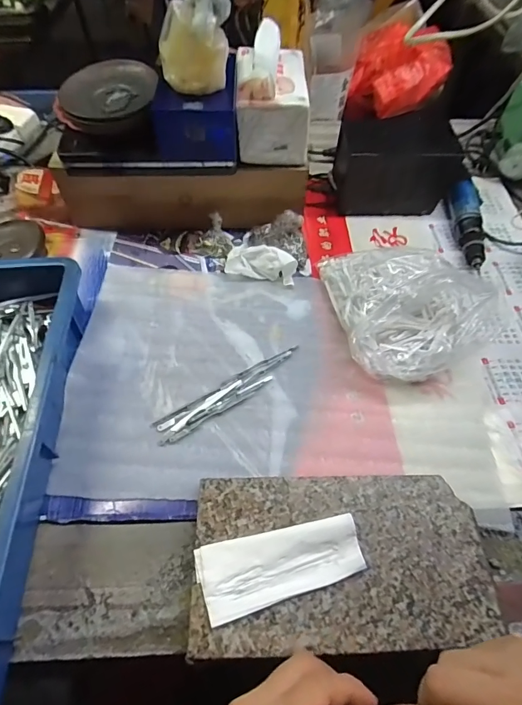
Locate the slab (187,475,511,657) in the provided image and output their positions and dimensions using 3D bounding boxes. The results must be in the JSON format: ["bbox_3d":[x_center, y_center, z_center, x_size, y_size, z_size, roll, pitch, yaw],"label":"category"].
[{"bbox_3d":[0.067,0.177,0.348,0.240,0.029,0.130,-1,54,-2],"label":"slab"}]

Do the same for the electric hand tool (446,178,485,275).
[{"bbox_3d":[0.302,-0.187,0.586,0.037,0.043,0.151,6,54,3],"label":"electric hand tool"}]

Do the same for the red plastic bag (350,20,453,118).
[{"bbox_3d":[0.264,-0.545,0.773,0.145,0.107,0.147,-29,62,-18],"label":"red plastic bag"}]

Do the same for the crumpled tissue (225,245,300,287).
[{"bbox_3d":[0.000,-0.121,0.541,0.095,0.042,0.051,5,56,3],"label":"crumpled tissue"}]

